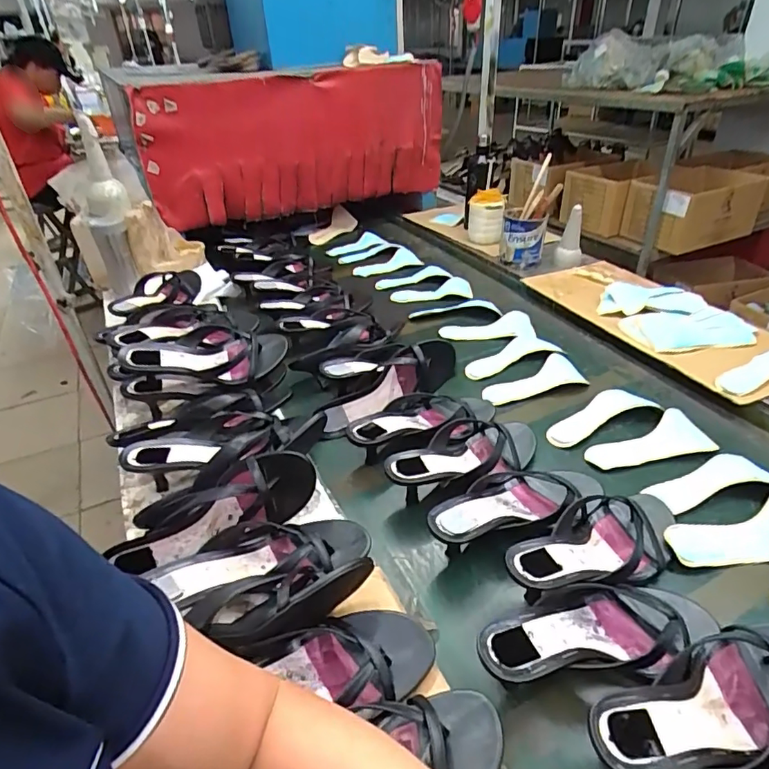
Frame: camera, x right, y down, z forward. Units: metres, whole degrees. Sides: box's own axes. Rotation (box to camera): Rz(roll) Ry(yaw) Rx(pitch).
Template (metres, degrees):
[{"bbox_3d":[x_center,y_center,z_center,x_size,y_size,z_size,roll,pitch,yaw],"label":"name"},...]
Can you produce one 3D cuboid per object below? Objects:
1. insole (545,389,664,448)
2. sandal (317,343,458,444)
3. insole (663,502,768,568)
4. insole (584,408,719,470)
[{"bbox_3d":[0.314,0.044,0.754,0.186,0.007,0.068,-17,37,-19],"label":"insole"},{"bbox_3d":[0.004,0.003,0.744,0.230,0.101,0.066,-31,41,-13],"label":"sandal"},{"bbox_3d":[0.400,0.169,0.561,0.170,0.012,0.076,-8,35,-6],"label":"insole"},{"bbox_3d":[0.359,0.077,0.703,0.173,0.006,0.080,-9,35,-8],"label":"insole"}]

